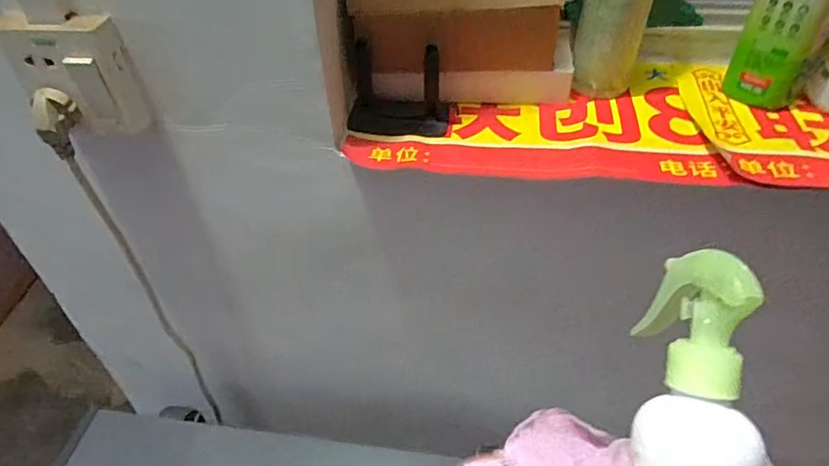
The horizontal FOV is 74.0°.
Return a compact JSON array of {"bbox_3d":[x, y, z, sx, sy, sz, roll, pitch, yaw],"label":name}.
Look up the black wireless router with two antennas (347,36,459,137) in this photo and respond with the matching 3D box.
[{"bbox_3d":[-0.011,-0.123,0.479,0.095,0.073,0.039,-1,43,1],"label":"black wireless router with two antennas"}]

